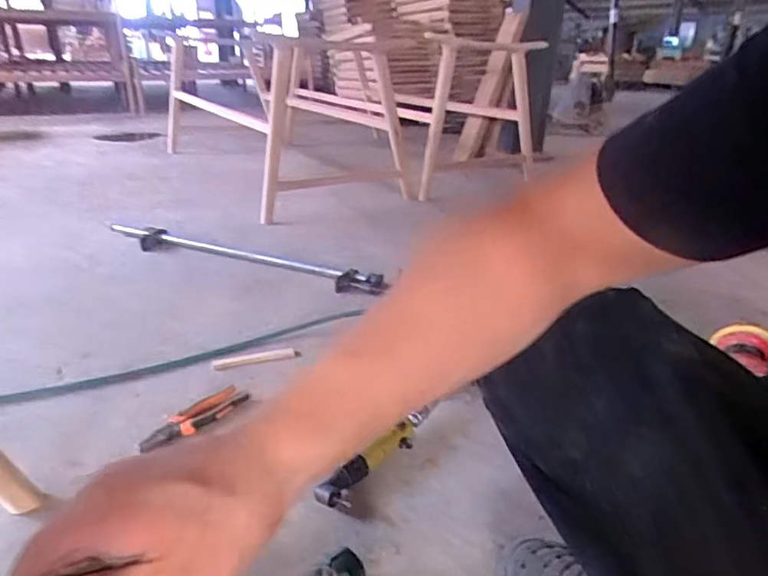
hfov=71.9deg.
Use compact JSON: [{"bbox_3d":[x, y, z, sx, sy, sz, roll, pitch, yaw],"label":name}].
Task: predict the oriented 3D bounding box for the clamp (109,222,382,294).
[{"bbox_3d":[-0.429,-0.094,1.523,0.918,0.045,0.111,13,26,22],"label":"clamp"}]

